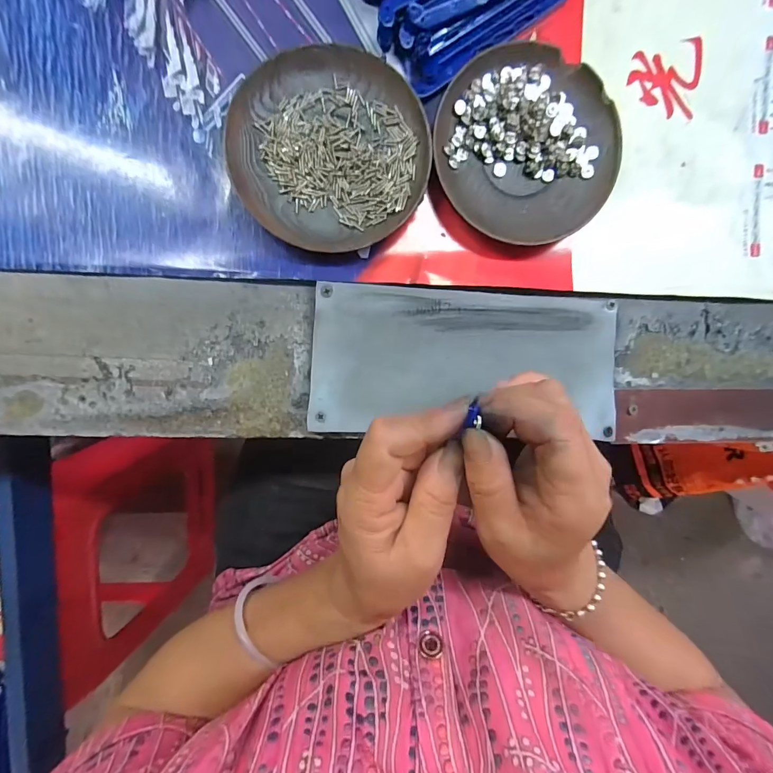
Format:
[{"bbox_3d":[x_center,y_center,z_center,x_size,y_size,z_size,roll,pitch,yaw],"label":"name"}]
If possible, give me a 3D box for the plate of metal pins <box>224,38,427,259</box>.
[{"bbox_3d":[-0.034,-0.140,0.241,0.112,0.015,0.114,0,94,-4],"label":"plate of metal pins"}]

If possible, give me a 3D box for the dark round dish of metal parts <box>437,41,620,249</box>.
[{"bbox_3d":[0.086,-0.148,0.248,0.111,0.015,0.110,0,94,-4],"label":"dark round dish of metal parts"}]

